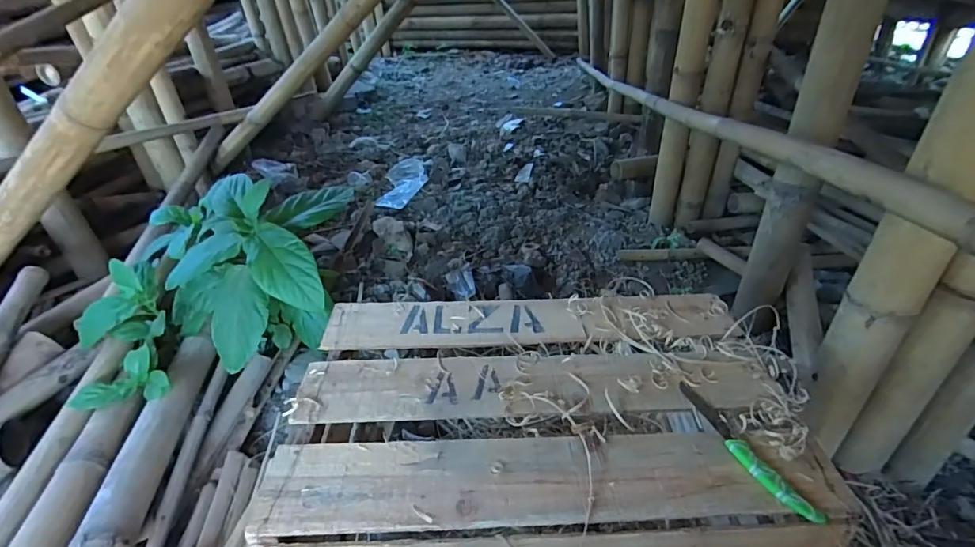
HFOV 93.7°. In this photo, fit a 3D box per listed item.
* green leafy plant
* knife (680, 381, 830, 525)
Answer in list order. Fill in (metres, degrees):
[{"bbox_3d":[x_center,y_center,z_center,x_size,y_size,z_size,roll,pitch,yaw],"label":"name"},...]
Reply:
[{"bbox_3d":[-0.593,0.049,1.007,0.516,0.367,0.480,2,35,3],"label":"green leafy plant"},{"bbox_3d":[0.268,0.183,0.489,0.025,0.024,0.182,-12,37,-17],"label":"knife"}]

